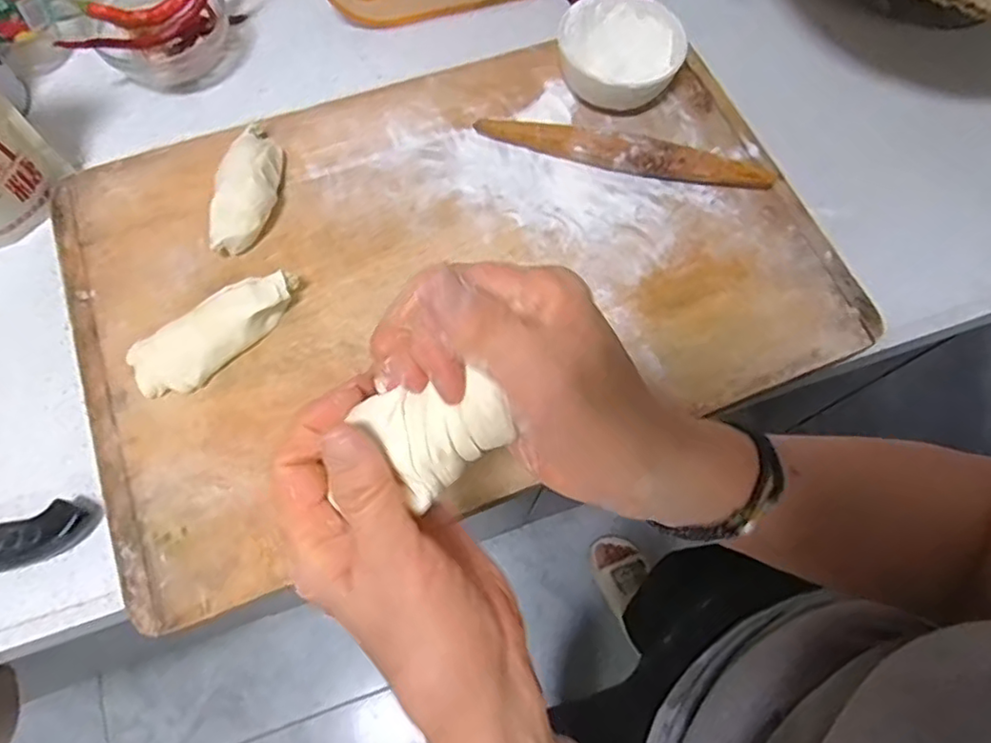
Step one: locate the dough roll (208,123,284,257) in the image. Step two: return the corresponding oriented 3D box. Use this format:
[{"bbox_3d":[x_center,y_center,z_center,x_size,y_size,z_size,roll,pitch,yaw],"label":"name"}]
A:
[{"bbox_3d":[-0.201,-0.156,0.523,0.044,0.036,0.124,6,69,0],"label":"dough roll"}]

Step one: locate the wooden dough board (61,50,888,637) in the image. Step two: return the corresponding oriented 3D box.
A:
[{"bbox_3d":[-0.028,-0.092,0.511,0.590,0.033,0.370,-20,70,-10],"label":"wooden dough board"}]

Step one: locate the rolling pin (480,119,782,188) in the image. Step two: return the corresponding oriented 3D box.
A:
[{"bbox_3d":[0.112,-0.190,0.550,0.255,0.033,0.029,13,69,3],"label":"rolling pin"}]

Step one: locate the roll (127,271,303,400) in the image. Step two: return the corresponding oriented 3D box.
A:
[{"bbox_3d":[-0.208,-0.031,0.476,0.131,0.029,0.045,-39,75,-15],"label":"roll"}]

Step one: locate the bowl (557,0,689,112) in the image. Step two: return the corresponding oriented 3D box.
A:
[{"bbox_3d":[0.111,-0.282,0.575,0.109,0.053,0.109,1,69,-2],"label":"bowl"}]

